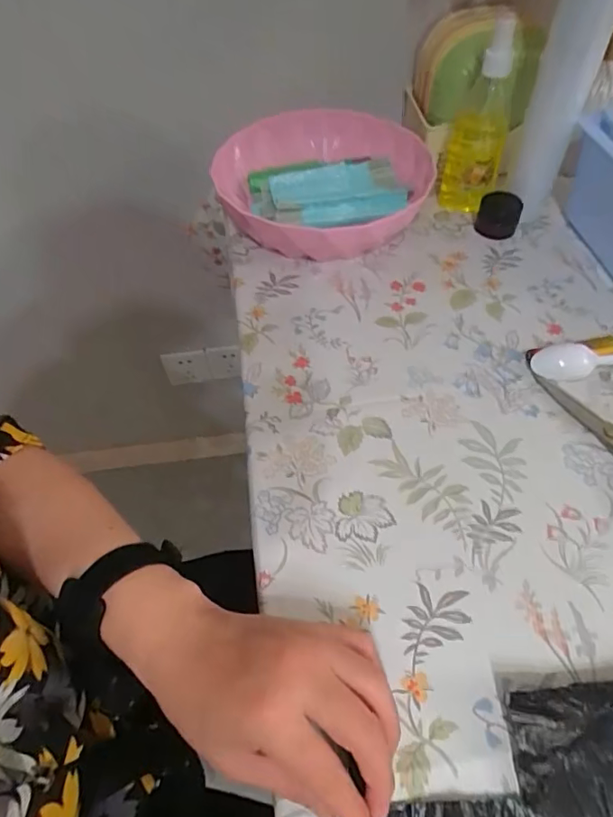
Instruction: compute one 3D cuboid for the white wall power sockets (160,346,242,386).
[{"bbox_3d":[-0.203,-0.085,0.988,0.150,0.097,0.017,-4,54,0],"label":"white wall power sockets"}]

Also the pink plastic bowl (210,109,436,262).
[{"bbox_3d":[0.015,-0.252,0.574,0.225,0.068,0.241,-1,54,2],"label":"pink plastic bowl"}]

